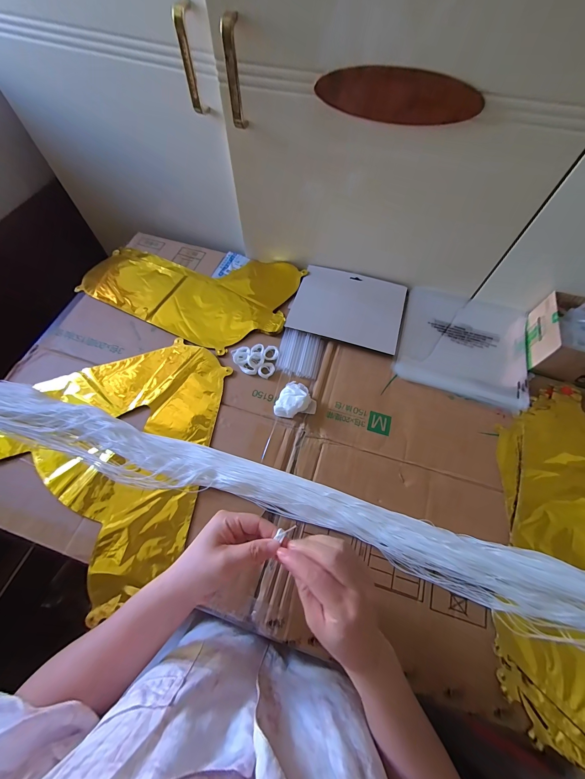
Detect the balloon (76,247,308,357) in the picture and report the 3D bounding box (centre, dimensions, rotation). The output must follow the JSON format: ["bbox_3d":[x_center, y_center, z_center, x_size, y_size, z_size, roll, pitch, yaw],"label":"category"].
[{"bbox_3d":[-0.194,-0.203,0.573,0.393,0.017,0.229,23,64,10],"label":"balloon"}]

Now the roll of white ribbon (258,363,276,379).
[{"bbox_3d":[-0.042,-0.032,0.485,0.022,0.005,0.029,41,69,18],"label":"roll of white ribbon"}]

